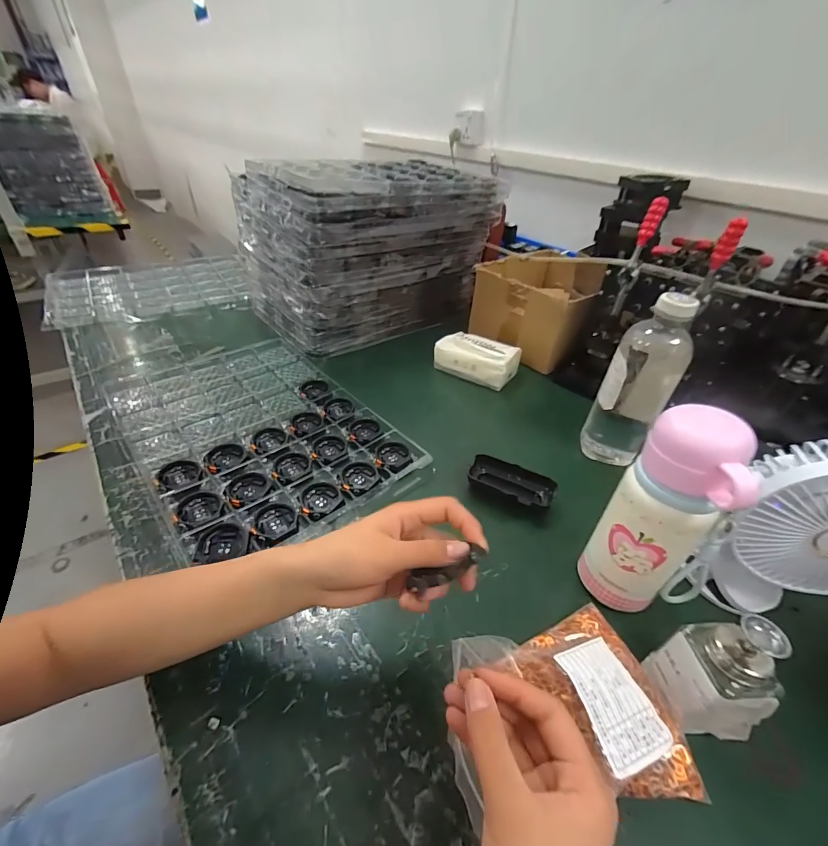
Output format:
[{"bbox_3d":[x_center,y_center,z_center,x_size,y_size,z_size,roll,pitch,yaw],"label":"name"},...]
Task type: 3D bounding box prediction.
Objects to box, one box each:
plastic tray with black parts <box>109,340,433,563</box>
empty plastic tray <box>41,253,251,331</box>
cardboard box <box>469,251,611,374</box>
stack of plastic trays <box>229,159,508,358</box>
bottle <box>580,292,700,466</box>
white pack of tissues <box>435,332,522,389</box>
[{"bbox_3d":[-0.231,0.002,0.567,0.290,0.024,0.424,-26,49,-34],"label":"plastic tray with black parts"},{"bbox_3d":[-0.624,-0.333,0.937,0.424,0.024,0.341,-23,46,-29],"label":"empty plastic tray"},{"bbox_3d":[0.268,-0.261,0.842,0.229,0.138,0.290,25,44,24],"label":"cardboard box"},{"bbox_3d":[-0.088,-0.370,0.831,0.442,0.284,0.284,-27,48,-32],"label":"stack of plastic trays"},{"bbox_3d":[0.291,-0.045,0.510,0.085,0.231,0.059,30,44,27],"label":"bottle"},{"bbox_3d":[0.119,-0.123,0.729,0.147,0.052,0.082,23,42,20],"label":"white pack of tissues"}]

